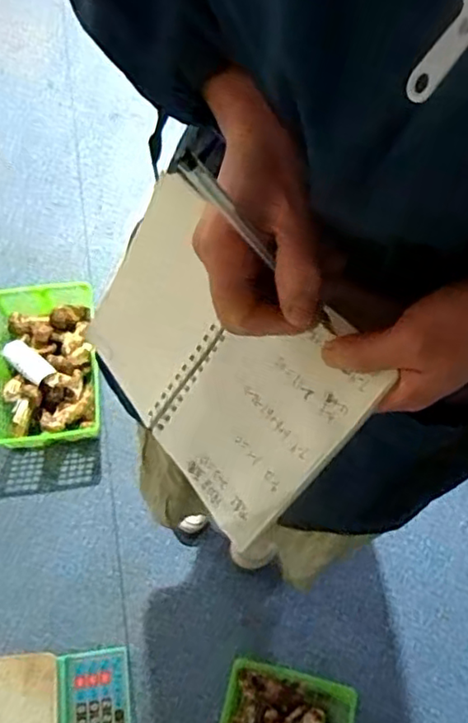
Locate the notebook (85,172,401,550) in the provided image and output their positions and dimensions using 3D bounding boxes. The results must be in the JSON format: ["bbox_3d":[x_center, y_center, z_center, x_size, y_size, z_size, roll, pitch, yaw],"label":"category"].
[{"bbox_3d":[-0.016,-0.005,0.400,0.207,0.014,0.142,46,109,29],"label":"notebook"}]

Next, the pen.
[{"bbox_3d":[0.017,-0.056,0.318,0.131,0.008,0.008,43,65,-32],"label":"pen"}]

